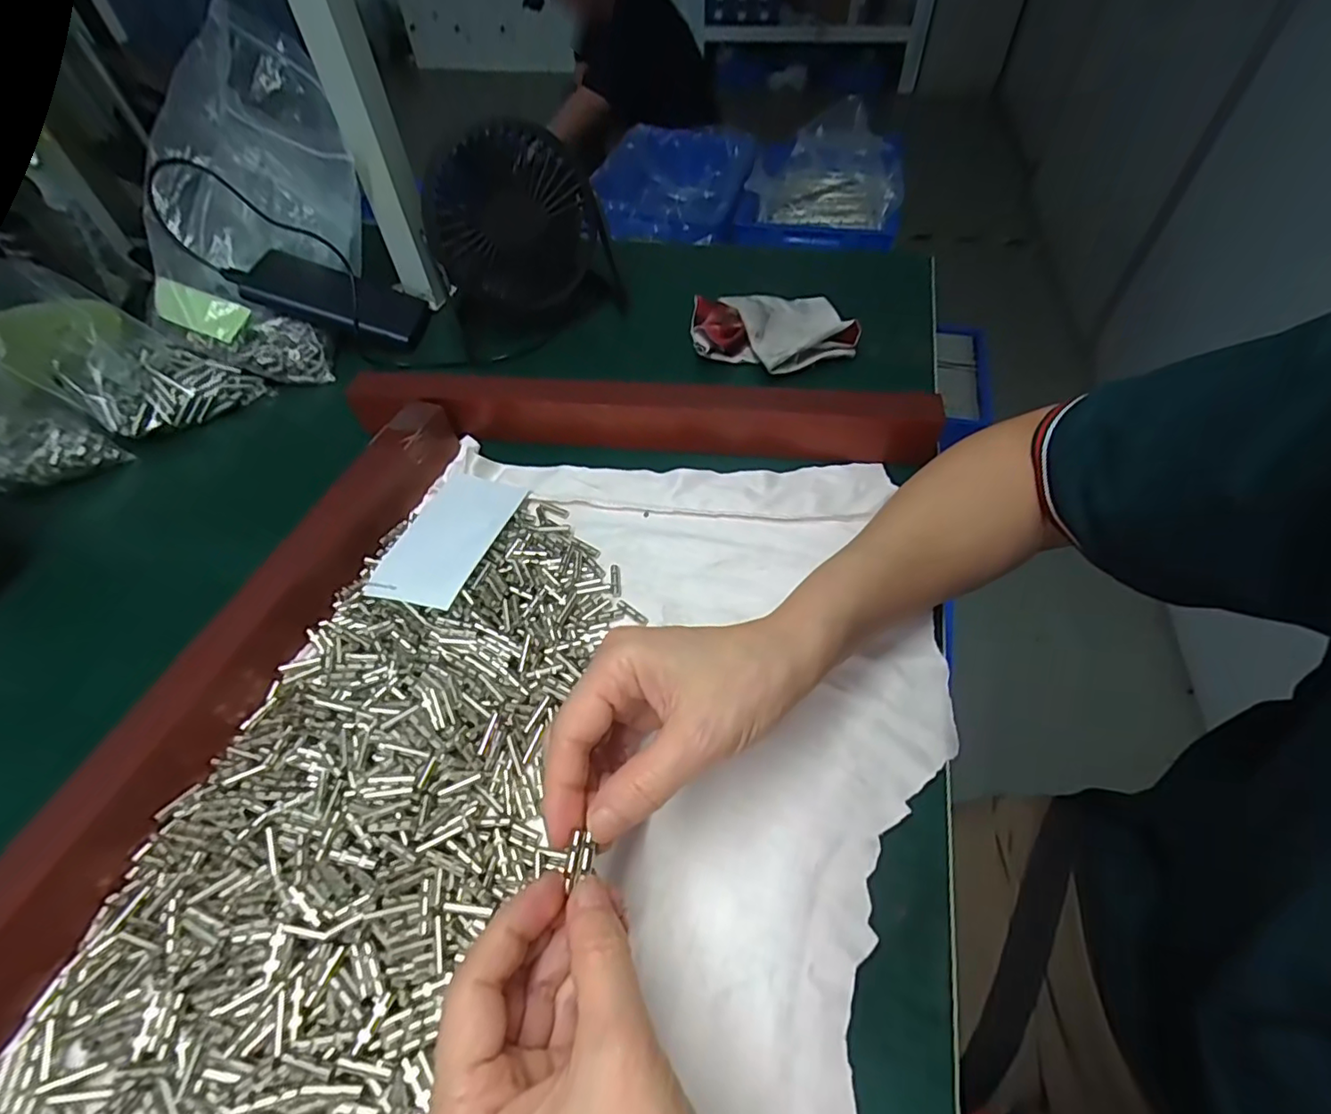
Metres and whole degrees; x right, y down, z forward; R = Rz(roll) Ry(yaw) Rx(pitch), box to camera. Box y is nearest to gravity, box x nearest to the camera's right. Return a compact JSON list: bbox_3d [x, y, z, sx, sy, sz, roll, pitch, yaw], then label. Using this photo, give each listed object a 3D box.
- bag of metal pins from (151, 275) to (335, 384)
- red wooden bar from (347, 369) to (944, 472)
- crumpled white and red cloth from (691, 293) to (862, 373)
[{"bbox_3d":[-0.334,-0.175,0.468,0.127,0.028,0.050,20,75,-22],"label":"bag of metal pins"},{"bbox_3d":[-0.023,-0.100,0.396,0.384,0.042,0.031,5,52,6],"label":"red wooden bar"},{"bbox_3d":[0.083,-0.185,0.467,0.120,0.034,0.103,2,52,3],"label":"crumpled white and red cloth"}]

